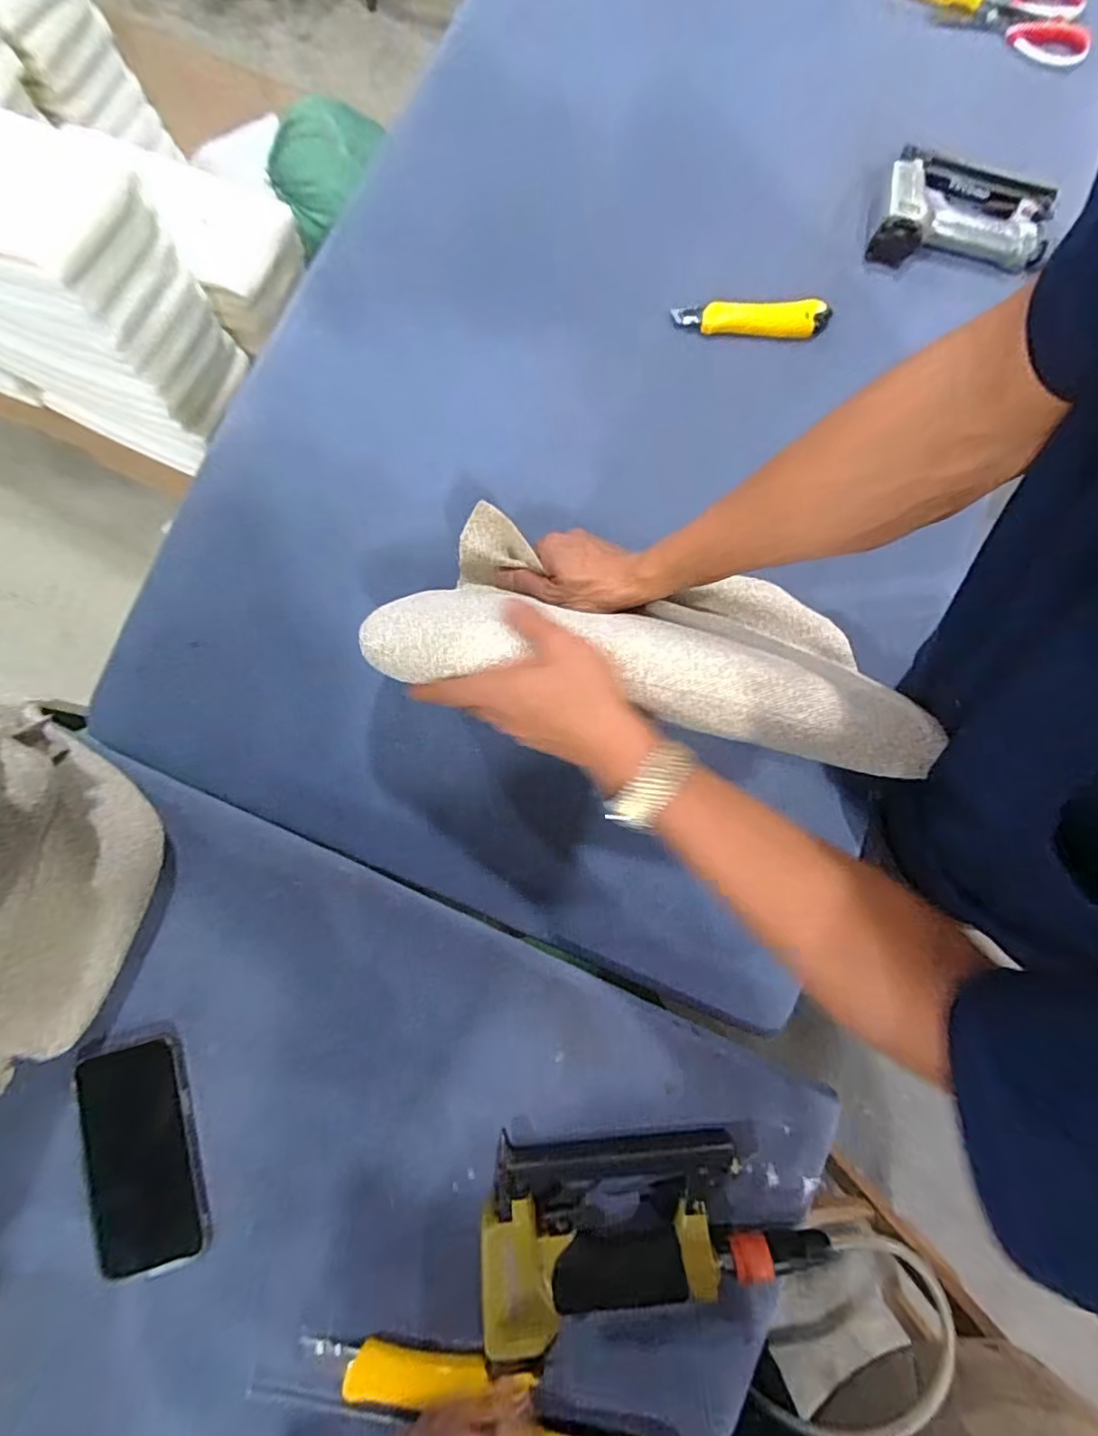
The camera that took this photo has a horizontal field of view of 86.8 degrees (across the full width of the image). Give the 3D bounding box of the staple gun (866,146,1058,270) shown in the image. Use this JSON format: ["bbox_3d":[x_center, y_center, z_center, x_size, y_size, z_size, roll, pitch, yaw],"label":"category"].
[{"bbox_3d":[0.457,-0.557,0.639,0.206,0.039,0.124,5,81,-1],"label":"staple gun"}]

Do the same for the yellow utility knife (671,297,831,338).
[{"bbox_3d":[0.219,-0.428,0.620,0.164,0.021,0.027,-1,81,-2],"label":"yellow utility knife"}]

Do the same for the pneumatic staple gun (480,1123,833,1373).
[{"bbox_3d":[0.079,0.389,0.430,0.246,0.039,0.131,2,73,-1],"label":"pneumatic staple gun"}]

